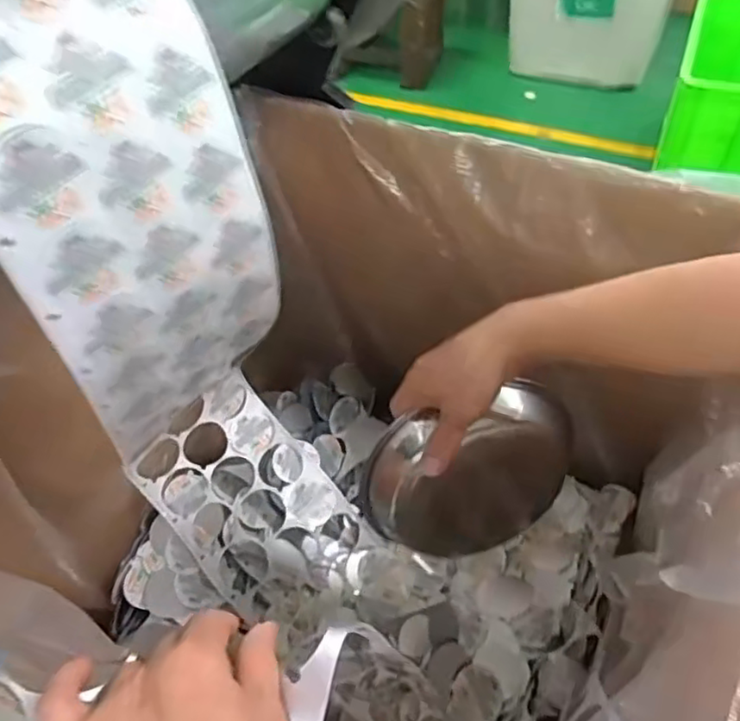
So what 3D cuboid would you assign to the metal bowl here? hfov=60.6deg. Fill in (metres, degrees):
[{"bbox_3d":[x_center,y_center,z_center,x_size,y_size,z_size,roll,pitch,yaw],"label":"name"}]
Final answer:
[{"bbox_3d":[0.085,0.100,0.573,0.185,0.164,0.070,-12,33,-6],"label":"metal bowl"}]

